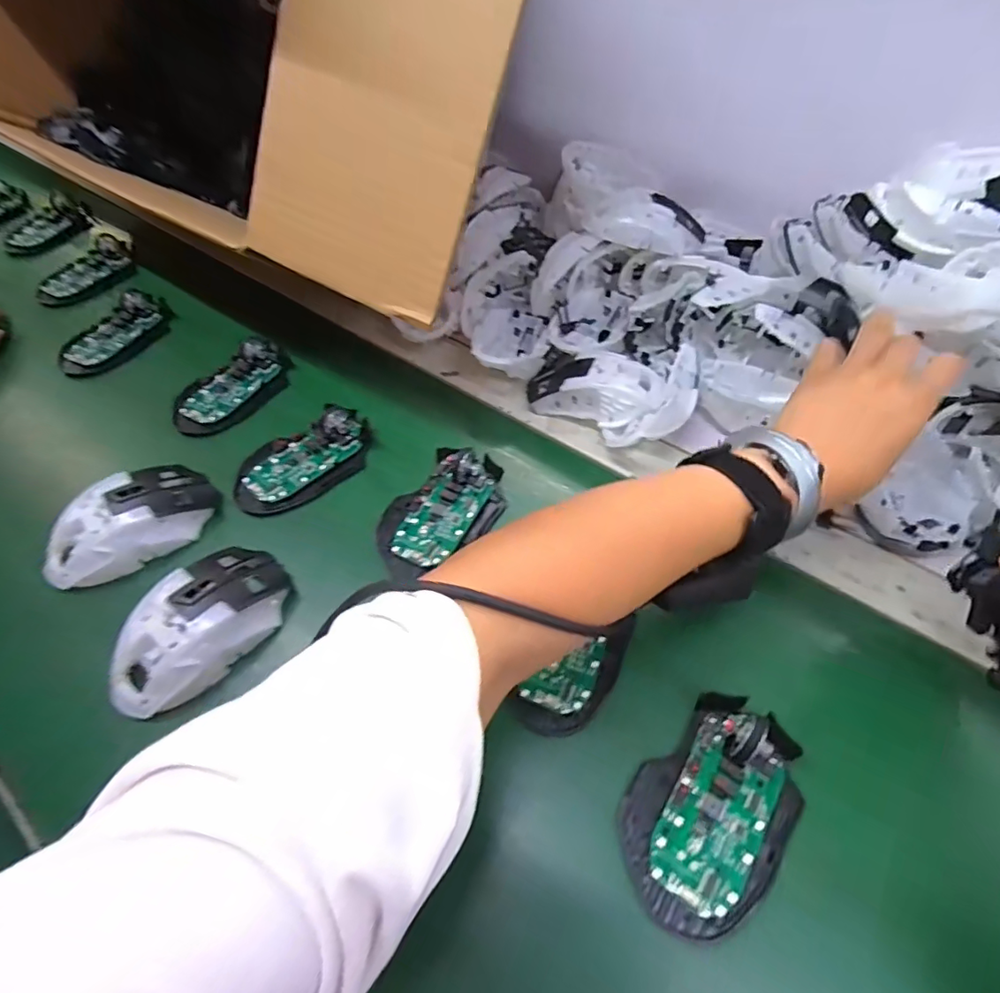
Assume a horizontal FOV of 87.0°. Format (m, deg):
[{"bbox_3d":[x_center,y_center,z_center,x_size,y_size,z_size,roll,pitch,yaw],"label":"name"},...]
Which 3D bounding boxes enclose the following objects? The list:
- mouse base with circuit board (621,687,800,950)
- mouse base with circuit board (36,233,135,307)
[{"bbox_3d":[0.110,0.156,0.266,0.074,0.031,0.112,31,62,22],"label":"mouse base with circuit board"},{"bbox_3d":[-0.431,-0.234,0.553,0.040,0.028,0.113,14,57,13],"label":"mouse base with circuit board"}]

